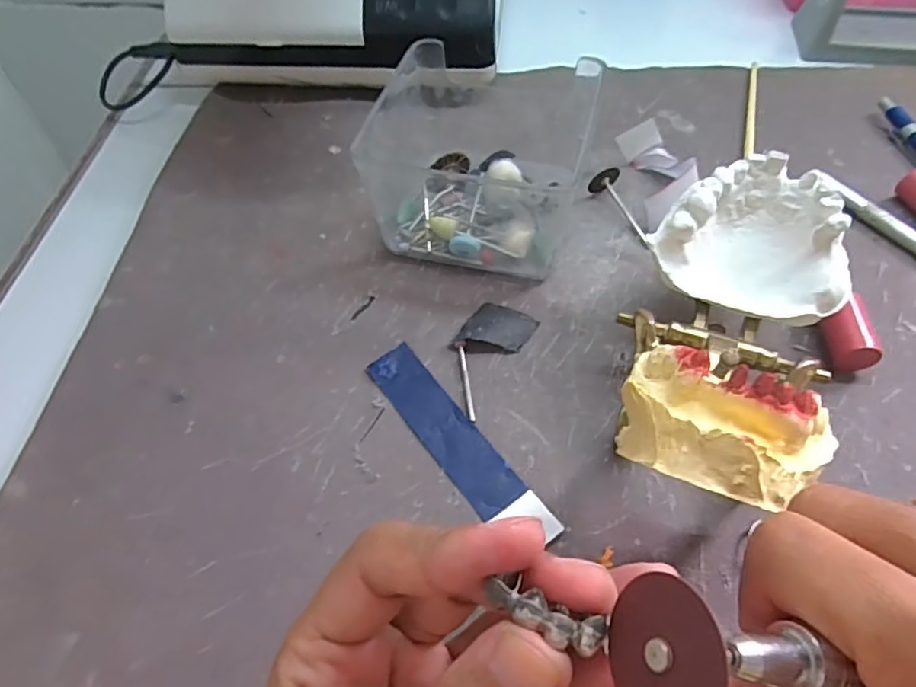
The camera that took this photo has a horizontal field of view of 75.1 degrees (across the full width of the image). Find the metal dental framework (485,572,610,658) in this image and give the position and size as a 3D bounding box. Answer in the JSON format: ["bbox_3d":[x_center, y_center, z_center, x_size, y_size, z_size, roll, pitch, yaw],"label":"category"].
[{"bbox_3d":[0.018,0.052,0.114,0.023,0.005,0.007,19,58,17],"label":"metal dental framework"}]

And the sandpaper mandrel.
[{"bbox_3d":[0.011,0.005,0.257,0.028,0.006,0.057,22,59,17],"label":"sandpaper mandrel"}]

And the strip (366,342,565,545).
[{"bbox_3d":[-0.001,0.038,0.235,0.021,0.004,0.100,-33,60,-19],"label":"strip"}]

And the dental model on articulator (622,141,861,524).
[{"bbox_3d":[0.096,-0.008,0.200,0.065,0.050,0.141,18,43,15],"label":"dental model on articulator"}]

